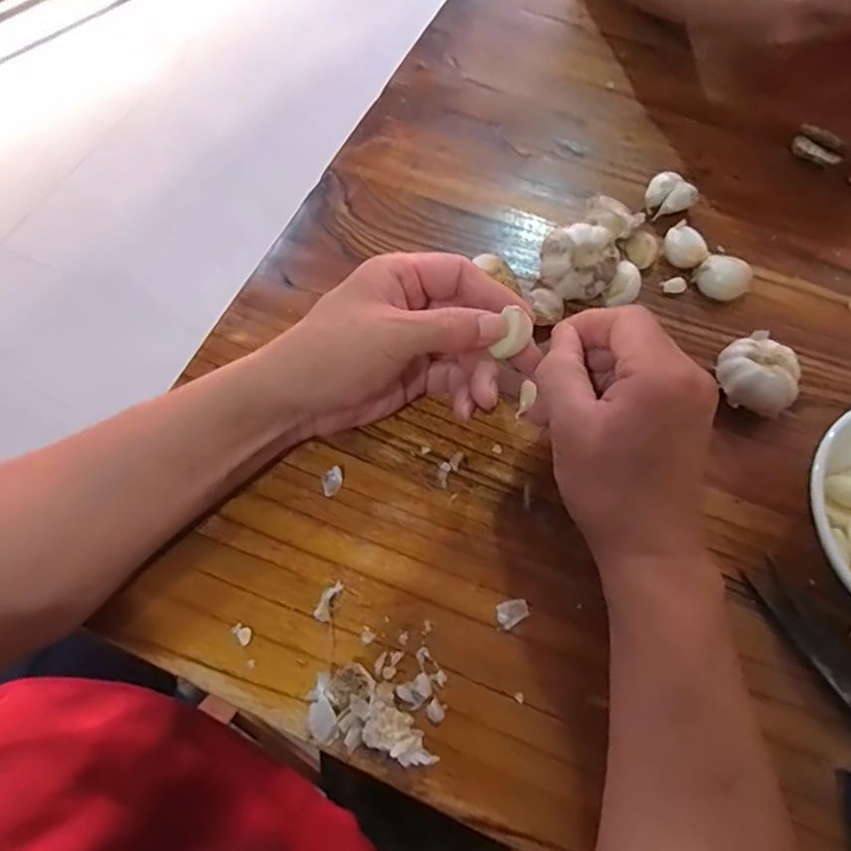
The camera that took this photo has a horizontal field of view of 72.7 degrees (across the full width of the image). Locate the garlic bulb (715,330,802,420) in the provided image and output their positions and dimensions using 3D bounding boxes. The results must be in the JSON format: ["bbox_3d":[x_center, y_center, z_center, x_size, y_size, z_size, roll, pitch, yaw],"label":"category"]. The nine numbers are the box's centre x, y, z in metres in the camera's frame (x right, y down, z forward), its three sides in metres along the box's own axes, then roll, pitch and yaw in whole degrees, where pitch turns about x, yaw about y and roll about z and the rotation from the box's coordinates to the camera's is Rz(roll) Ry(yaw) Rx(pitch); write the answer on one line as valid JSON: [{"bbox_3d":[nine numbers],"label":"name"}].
[{"bbox_3d":[0.206,-0.029,0.362,0.041,0.034,0.049,-33,70,-14],"label":"garlic bulb"}]

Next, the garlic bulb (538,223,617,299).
[{"bbox_3d":[0.101,-0.106,0.389,0.048,0.038,0.044,23,67,9],"label":"garlic bulb"}]

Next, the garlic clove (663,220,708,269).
[{"bbox_3d":[0.184,-0.125,0.412,0.023,0.017,0.032,-32,70,-14],"label":"garlic clove"}]

